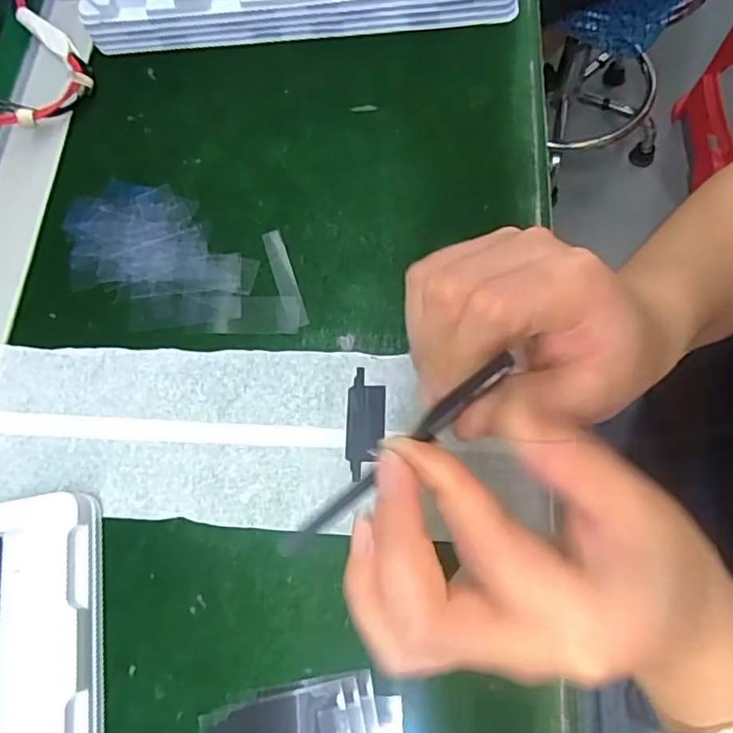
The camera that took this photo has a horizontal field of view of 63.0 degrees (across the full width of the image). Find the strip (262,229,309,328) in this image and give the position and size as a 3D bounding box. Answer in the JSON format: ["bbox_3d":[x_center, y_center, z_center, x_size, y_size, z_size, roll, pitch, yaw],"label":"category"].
[{"bbox_3d":[-0.045,-0.049,0.331,0.011,0.004,0.062,-18,67,-2],"label":"strip"}]

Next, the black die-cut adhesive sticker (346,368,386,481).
[{"bbox_3d":[-0.001,0.028,0.297,0.018,0.004,0.055,1,68,5],"label":"black die-cut adhesive sticker"}]

